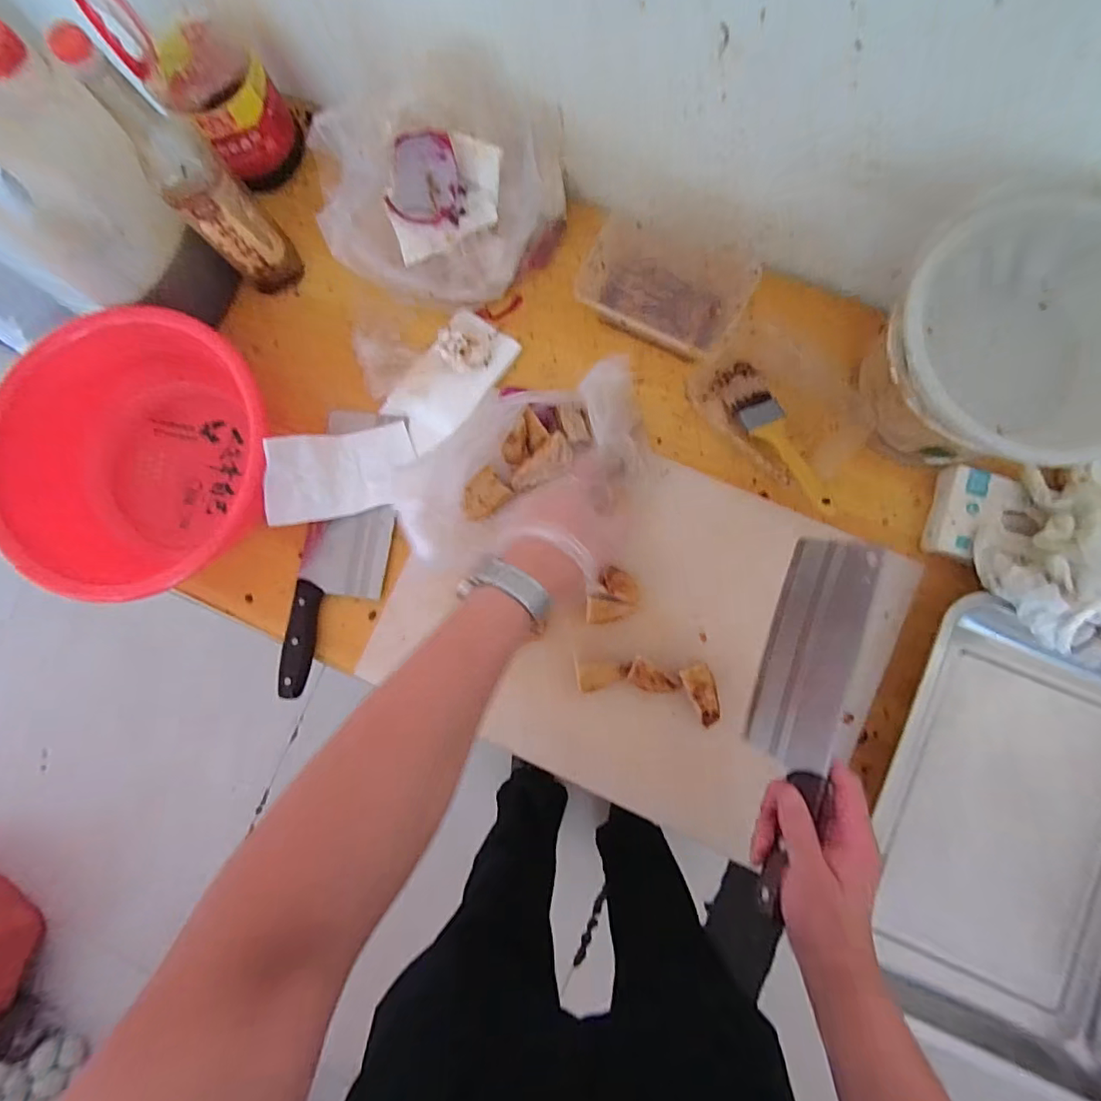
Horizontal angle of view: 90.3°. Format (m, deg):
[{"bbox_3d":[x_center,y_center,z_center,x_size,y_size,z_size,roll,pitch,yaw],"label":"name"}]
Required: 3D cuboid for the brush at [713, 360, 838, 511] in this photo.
[{"bbox_3d":[0.227,-0.118,0.552,0.045,0.016,0.193,-22,60,2],"label":"brush"}]

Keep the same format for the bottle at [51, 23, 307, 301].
[{"bbox_3d":[-0.340,-0.356,0.526,0.071,0.257,0.073,-1,84,5],"label":"bottle"}]

